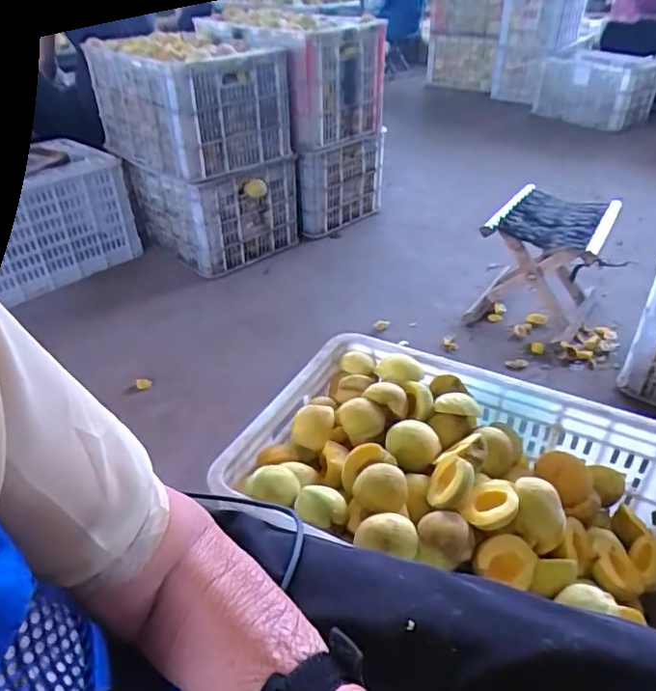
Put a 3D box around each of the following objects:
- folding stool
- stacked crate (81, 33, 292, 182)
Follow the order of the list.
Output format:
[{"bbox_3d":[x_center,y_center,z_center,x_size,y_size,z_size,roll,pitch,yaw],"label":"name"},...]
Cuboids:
[{"bbox_3d":[0.503,-0.196,1.326,0.251,0.285,0.282,18,40,25],"label":"folding stool"},{"bbox_3d":[-0.351,-0.626,1.439,0.331,0.252,0.429,-27,43,-31],"label":"stacked crate"}]

